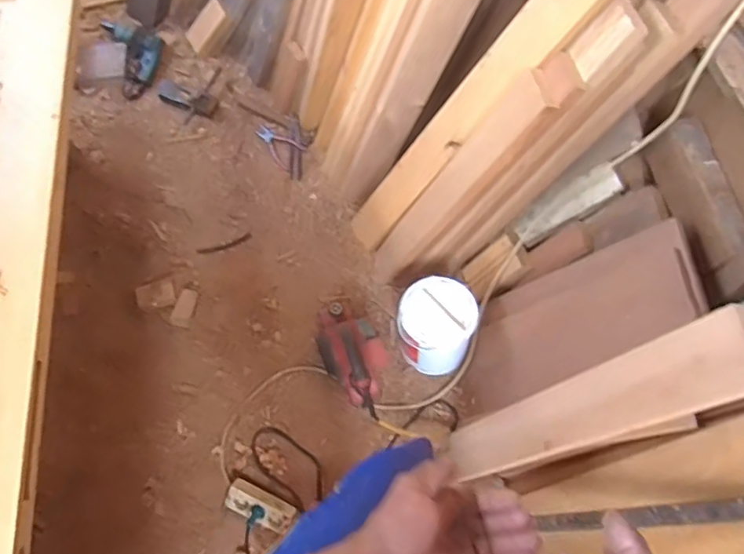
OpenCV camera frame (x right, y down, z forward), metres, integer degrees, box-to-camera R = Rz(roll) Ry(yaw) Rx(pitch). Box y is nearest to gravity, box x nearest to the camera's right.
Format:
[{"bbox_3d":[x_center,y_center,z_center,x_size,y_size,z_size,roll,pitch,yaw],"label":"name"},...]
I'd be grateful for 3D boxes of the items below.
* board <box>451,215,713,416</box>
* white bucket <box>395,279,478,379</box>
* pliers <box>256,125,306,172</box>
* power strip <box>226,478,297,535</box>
[{"bbox_3d":[0.413,0.095,1.232,0.031,0.601,0.264,20,49,-28],"label":"board"},{"bbox_3d":[0.153,0.127,1.367,0.183,0.197,0.180,1,65,-3],"label":"white bucket"},{"bbox_3d":[-0.293,-0.402,1.698,0.167,0.012,0.100,34,66,14],"label":"pliers"},{"bbox_3d":[-0.262,0.516,1.251,0.150,0.038,0.076,19,63,22],"label":"power strip"}]

